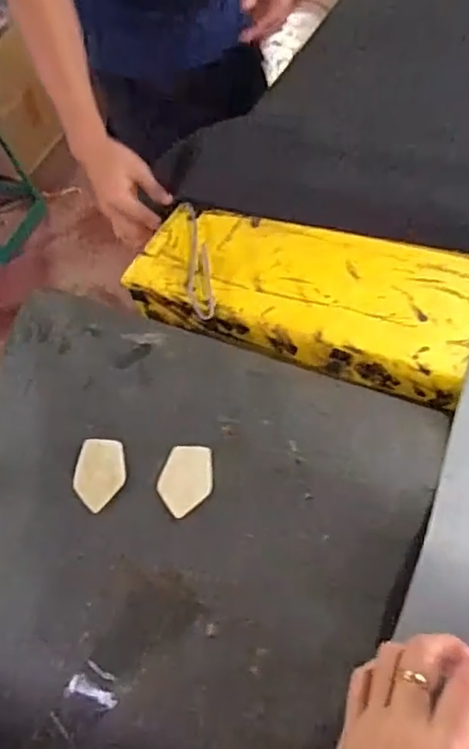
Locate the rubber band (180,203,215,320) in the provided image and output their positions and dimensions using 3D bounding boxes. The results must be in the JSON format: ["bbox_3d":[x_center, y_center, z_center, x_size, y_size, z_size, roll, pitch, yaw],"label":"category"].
[{"bbox_3d":[-0.040,-0.125,0.635,0.024,0.009,0.176,-9,56,0],"label":"rubber band"}]

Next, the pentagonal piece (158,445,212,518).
[{"bbox_3d":[-0.036,0.077,0.452,0.038,0.004,0.055,1,57,7],"label":"pentagonal piece"}]

